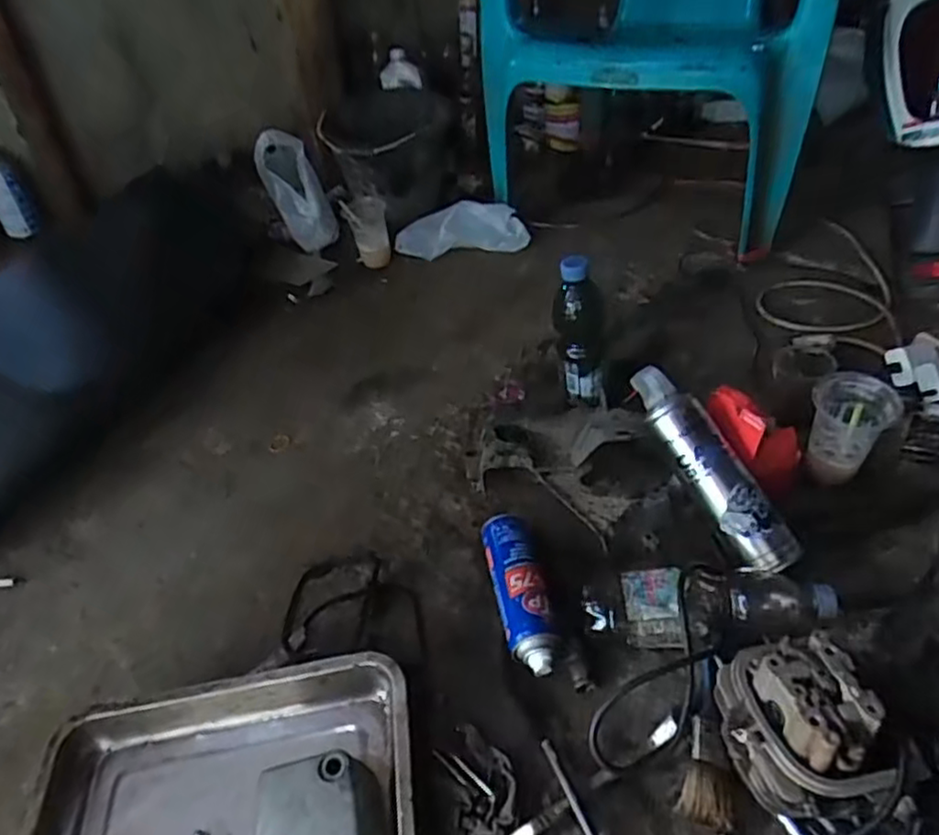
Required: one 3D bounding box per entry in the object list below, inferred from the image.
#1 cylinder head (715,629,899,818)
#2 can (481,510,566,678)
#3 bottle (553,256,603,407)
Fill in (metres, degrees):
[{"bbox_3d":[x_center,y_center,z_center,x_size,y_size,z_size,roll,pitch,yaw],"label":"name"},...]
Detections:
[{"bbox_3d":[0.269,0.257,0.564,0.094,0.106,0.133,-12,39,-8],"label":"cylinder head"},{"bbox_3d":[0.054,0.185,0.727,0.054,0.048,0.185,-10,38,-5],"label":"can"},{"bbox_3d":[0.144,-0.101,0.868,0.068,0.209,0.072,-2,38,4],"label":"bottle"}]

